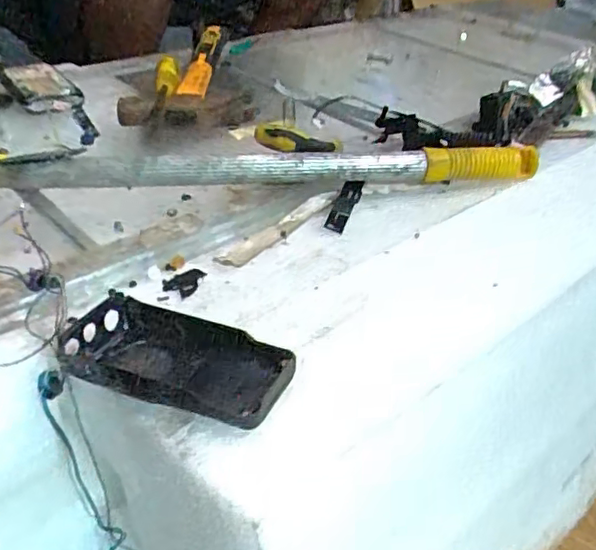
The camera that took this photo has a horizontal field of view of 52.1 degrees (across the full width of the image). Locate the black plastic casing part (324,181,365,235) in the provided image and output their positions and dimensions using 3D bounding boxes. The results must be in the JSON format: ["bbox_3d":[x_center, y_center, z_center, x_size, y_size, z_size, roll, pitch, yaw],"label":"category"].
[{"bbox_3d":[0.038,-0.060,0.514,0.019,0.013,0.077,13,36,15],"label":"black plastic casing part"}]

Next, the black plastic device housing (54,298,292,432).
[{"bbox_3d":[-0.064,0.044,0.330,0.124,0.018,0.062,15,37,17],"label":"black plastic device housing"}]

